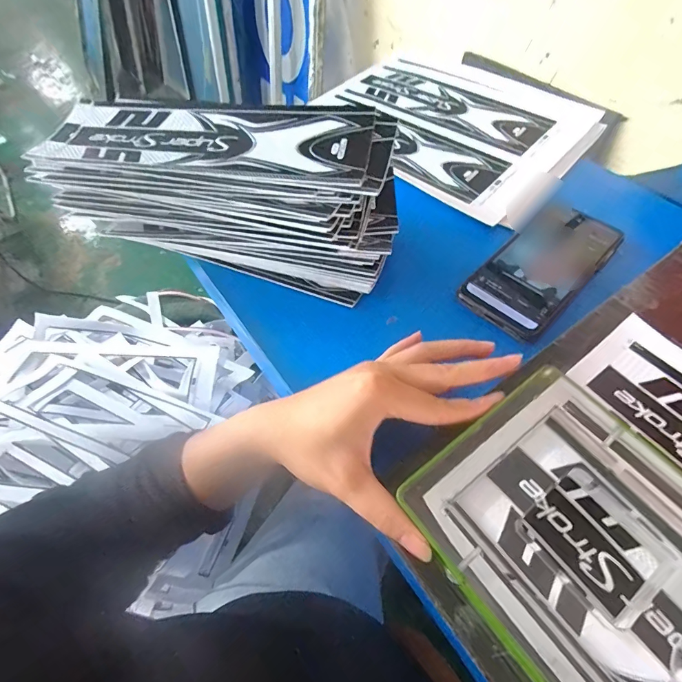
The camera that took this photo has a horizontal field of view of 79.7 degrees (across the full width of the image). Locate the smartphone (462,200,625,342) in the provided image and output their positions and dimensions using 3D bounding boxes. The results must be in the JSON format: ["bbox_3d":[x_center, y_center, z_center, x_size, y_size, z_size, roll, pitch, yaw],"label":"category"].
[{"bbox_3d":[0.183,-0.069,0.370,0.153,0.008,0.075,-42,64,-17],"label":"smartphone"}]

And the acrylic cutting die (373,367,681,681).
[{"bbox_3d":[0.183,0.155,0.192,0.147,0.027,0.308,-32,61,-21],"label":"acrylic cutting die"}]

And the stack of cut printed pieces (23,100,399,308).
[{"bbox_3d":[-0.107,-0.133,0.376,0.310,0.112,0.105,10,58,10],"label":"stack of cut printed pieces"}]

